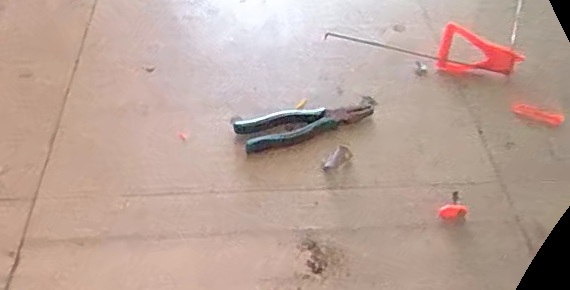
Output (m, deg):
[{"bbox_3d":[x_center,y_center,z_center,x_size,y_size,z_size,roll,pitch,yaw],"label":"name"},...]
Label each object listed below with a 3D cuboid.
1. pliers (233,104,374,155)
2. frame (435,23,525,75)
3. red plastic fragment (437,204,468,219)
[{"bbox_3d":[0.029,-0.030,0.763,0.187,0.024,0.052,-12,46,-13],"label":"pliers"},{"bbox_3d":[0.305,-0.139,0.863,0.124,0.019,0.077,19,82,7],"label":"frame"},{"bbox_3d":[0.201,0.080,0.664,0.036,0.008,0.018,-7,45,-8],"label":"red plastic fragment"}]

